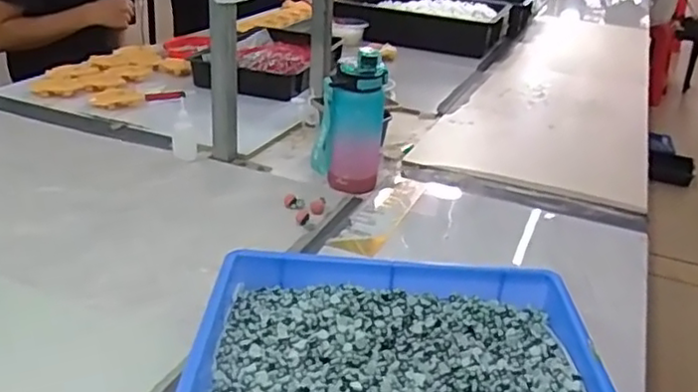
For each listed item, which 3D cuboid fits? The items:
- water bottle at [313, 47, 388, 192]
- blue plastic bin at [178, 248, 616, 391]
[{"bbox_3d":[0.004,-0.107,0.983,0.083,0.200,0.073,-20,36,-40],"label":"water bottle"},{"bbox_3d":[0.043,0.152,0.627,0.359,0.066,0.239,5,27,0],"label":"blue plastic bin"}]

